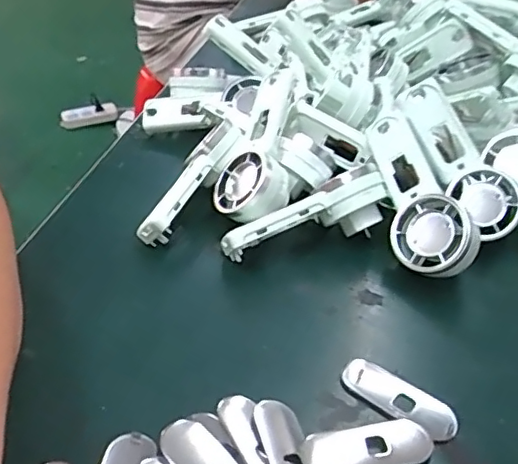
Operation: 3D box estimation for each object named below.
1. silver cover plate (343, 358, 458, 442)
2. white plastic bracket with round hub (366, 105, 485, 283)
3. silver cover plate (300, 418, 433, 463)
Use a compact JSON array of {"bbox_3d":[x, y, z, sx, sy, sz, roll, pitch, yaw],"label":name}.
[{"bbox_3d":[0.058,0.069,0.246,0.049,0.006,0.017,29,45,29],"label":"silver cover plate"},{"bbox_3d":[0.082,-0.020,0.312,0.038,0.014,0.093,-29,58,23],"label":"white plastic bracket with round hub"},{"bbox_3d":[0.041,0.082,0.226,0.050,0.004,0.019,-6,39,-12],"label":"silver cover plate"}]

